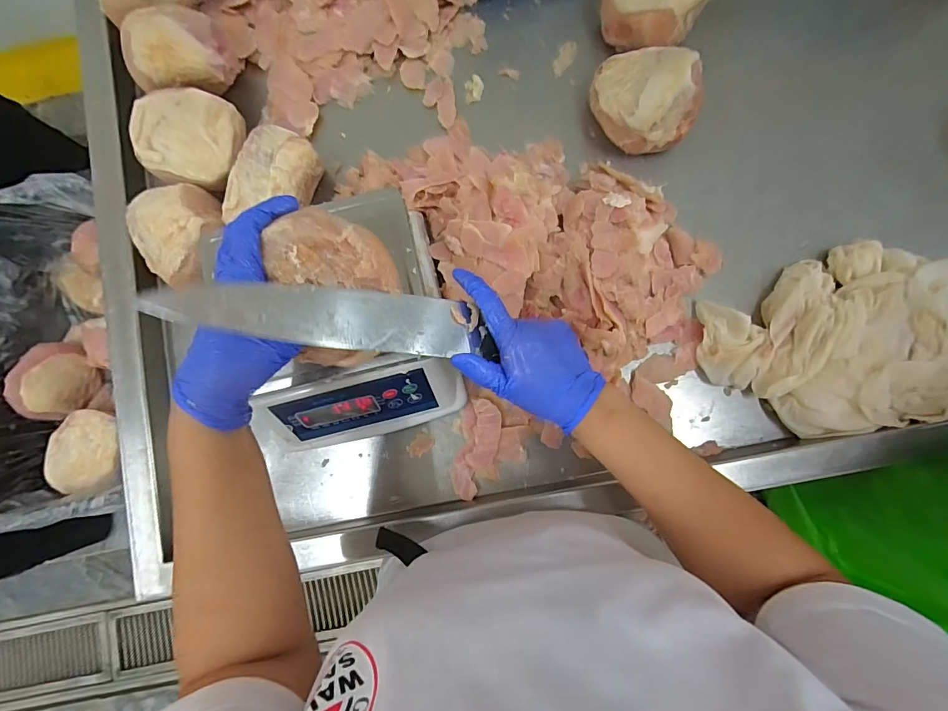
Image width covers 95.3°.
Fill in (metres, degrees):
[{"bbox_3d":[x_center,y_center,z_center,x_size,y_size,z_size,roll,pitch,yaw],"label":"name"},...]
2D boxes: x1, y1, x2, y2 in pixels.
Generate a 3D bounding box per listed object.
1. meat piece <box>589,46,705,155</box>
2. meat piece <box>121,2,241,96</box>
[{"bbox_3d":[0.211,-0.323,0.545,0.114,0.084,0.121,0,84,2],"label":"meat piece"},{"bbox_3d":[-0.377,-0.383,0.552,0.128,0.081,0.098,-30,84,-1],"label":"meat piece"}]

